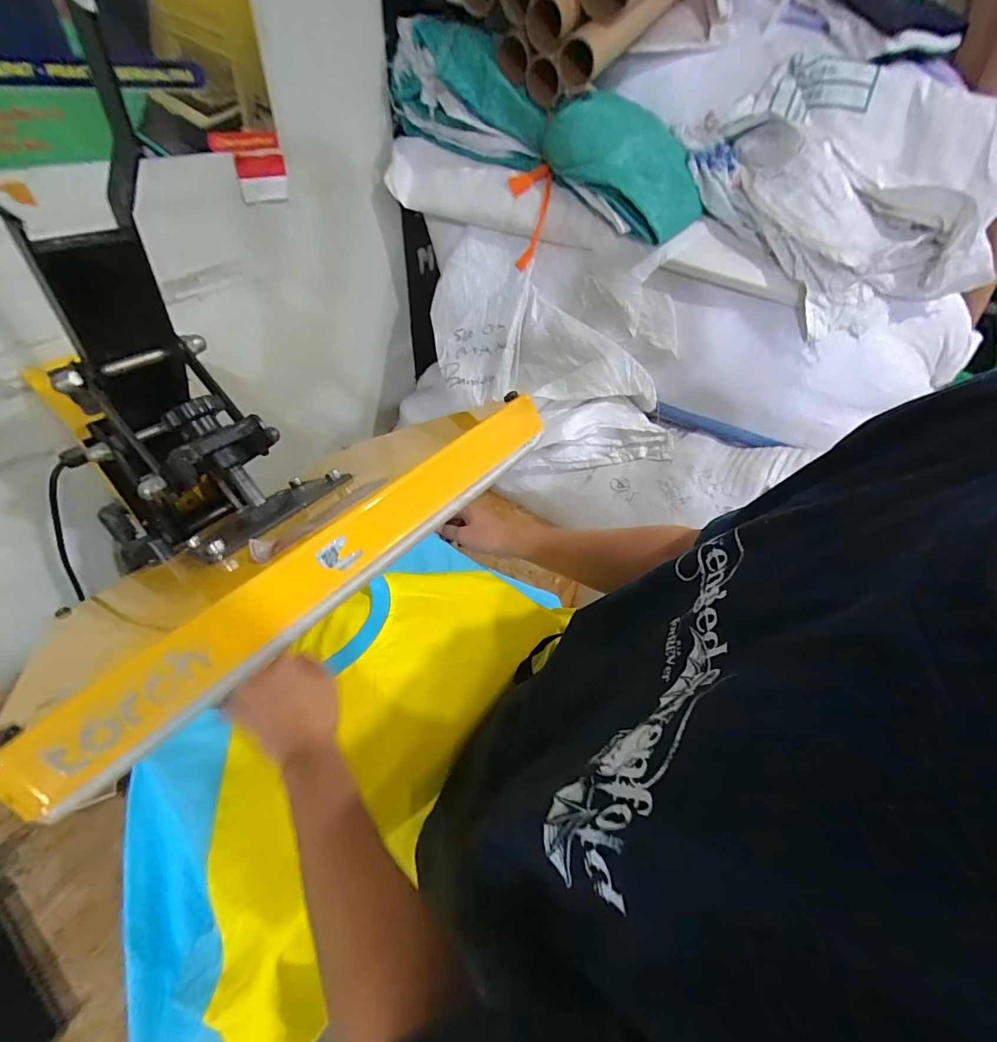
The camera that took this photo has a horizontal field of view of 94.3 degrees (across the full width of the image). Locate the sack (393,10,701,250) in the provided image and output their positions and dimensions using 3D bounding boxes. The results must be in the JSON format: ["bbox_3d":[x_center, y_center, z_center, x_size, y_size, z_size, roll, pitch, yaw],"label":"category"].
[{"bbox_3d":[0.067,-0.600,0.713,0.511,0.134,0.148,31,50,7],"label":"sack"}]

